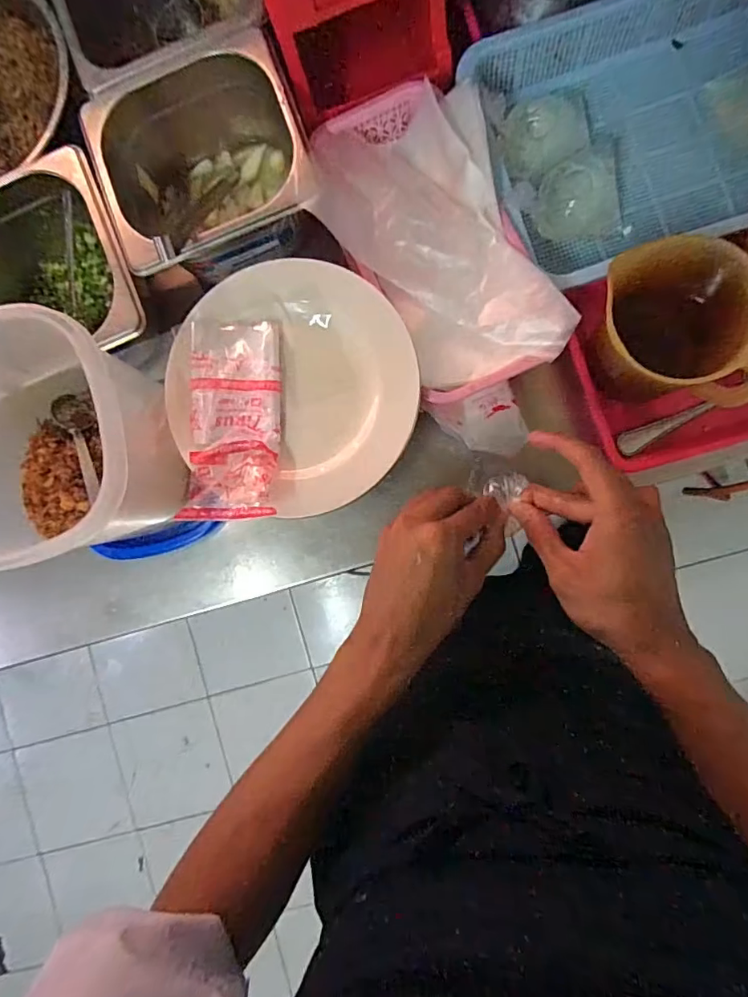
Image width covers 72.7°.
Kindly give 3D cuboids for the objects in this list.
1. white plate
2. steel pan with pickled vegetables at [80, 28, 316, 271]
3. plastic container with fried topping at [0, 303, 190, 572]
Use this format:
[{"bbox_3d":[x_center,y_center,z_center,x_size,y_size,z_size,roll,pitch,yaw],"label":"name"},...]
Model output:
[{"bbox_3d":[-0.062,-0.093,0.399,0.196,0.026,0.180,0,89,5],"label":"white plate"},{"bbox_3d":[-0.144,-0.296,0.460,0.171,0.094,0.175,-20,87,5],"label":"steel pan with pickled vegetables"},{"bbox_3d":[-0.242,-0.041,0.396,0.166,0.148,0.159,0,89,5],"label":"plastic container with fried topping"}]

